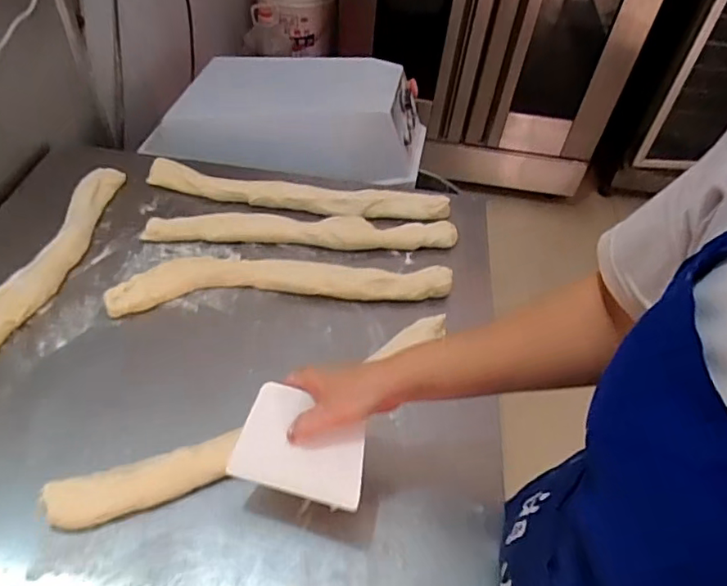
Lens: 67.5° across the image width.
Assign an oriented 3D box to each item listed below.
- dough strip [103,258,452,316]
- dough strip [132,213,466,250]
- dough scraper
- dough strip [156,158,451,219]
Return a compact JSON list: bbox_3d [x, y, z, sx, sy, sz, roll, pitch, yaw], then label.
[{"bbox_3d":[-0.111,-0.019,0.788,0.471,0.033,0.079,-3,49,-8],"label":"dough strip"},{"bbox_3d":[-0.095,-0.100,0.863,0.489,0.030,0.052,1,49,-4],"label":"dough strip"},{"bbox_3d":[-0.059,0.149,0.535,0.129,0.008,0.094,14,79,9],"label":"dough scraper"},{"bbox_3d":[-0.114,-0.168,0.923,0.515,0.034,0.060,8,48,2],"label":"dough strip"}]

